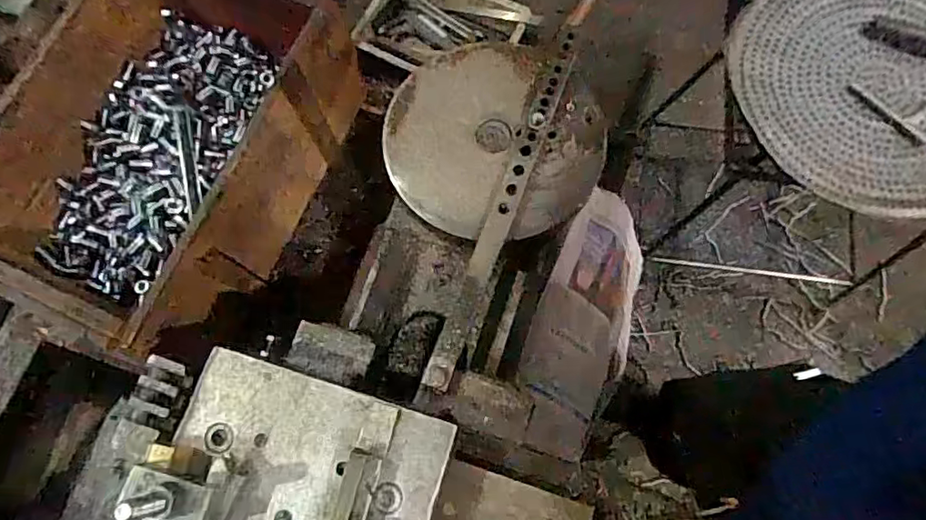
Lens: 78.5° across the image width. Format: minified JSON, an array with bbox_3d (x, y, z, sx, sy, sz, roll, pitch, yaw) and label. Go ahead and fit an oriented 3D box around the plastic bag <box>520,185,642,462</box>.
[{"bbox_3d":[0.129,0.060,0.590,0.107,0.096,0.264,20,74,8],"label":"plastic bag"}]

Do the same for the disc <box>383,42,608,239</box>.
[{"bbox_3d":[0.027,-0.107,0.486,0.181,0.013,0.175,-1,72,2],"label":"disc"}]

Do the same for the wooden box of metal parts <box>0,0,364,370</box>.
[{"bbox_3d":[-0.291,-0.109,0.546,0.266,0.143,0.350,21,74,8],"label":"wooden box of metal parts"}]

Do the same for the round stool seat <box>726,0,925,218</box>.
[{"bbox_3d":[0.531,-0.233,0.697,0.376,0.043,0.350,-1,72,2],"label":"round stool seat"}]

